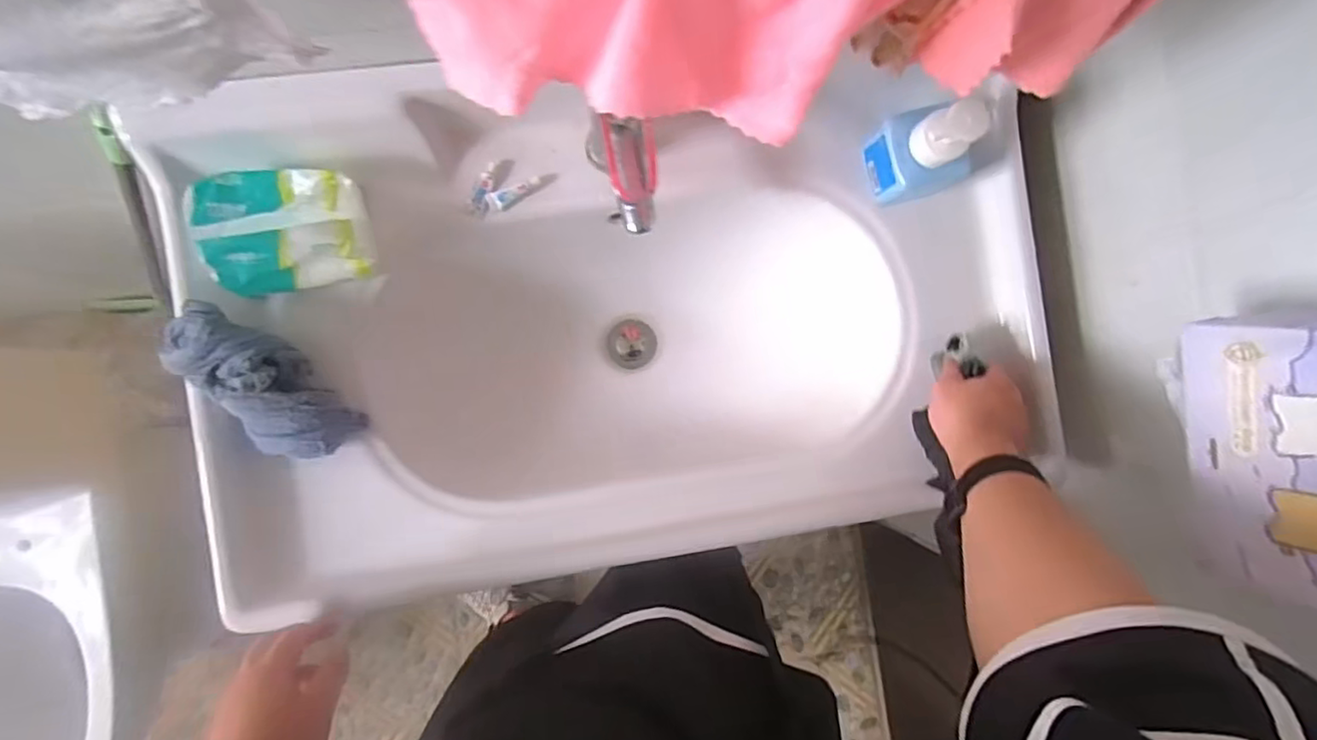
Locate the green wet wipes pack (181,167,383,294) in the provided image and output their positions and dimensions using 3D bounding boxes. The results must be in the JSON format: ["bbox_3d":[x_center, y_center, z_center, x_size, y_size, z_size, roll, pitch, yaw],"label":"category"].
[{"bbox_3d":[-0.322,-0.122,0.542,0.130,0.068,0.102,-14,91,-5],"label":"green wet wipes pack"}]

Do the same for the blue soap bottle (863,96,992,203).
[{"bbox_3d":[0.251,-0.202,0.581,0.072,0.110,0.071,-9,90,-5],"label":"blue soap bottle"}]

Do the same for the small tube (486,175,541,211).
[{"bbox_3d":[-0.137,-0.169,0.601,0.052,0.010,0.020,-22,92,-5],"label":"small tube"}]

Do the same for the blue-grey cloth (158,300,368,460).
[{"bbox_3d":[-0.343,0.015,0.543,0.083,0.043,0.166,-47,108,-3],"label":"blue-grey cloth"}]

